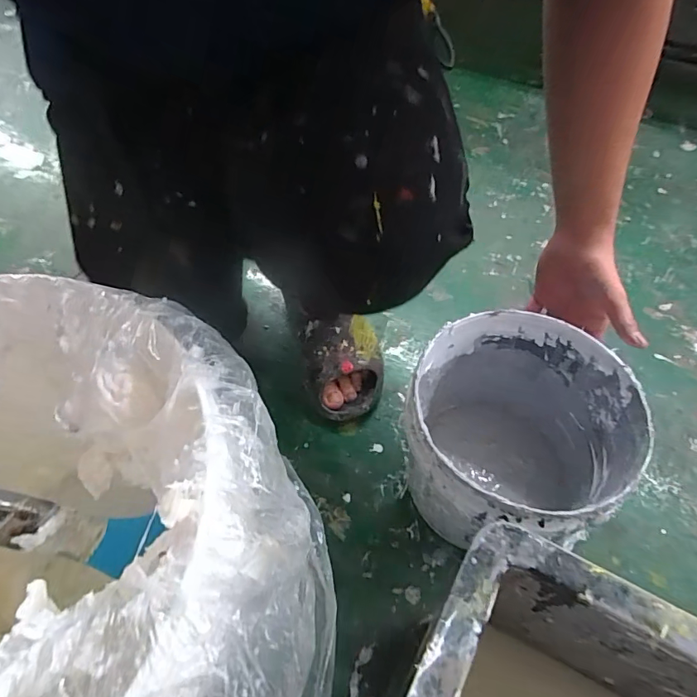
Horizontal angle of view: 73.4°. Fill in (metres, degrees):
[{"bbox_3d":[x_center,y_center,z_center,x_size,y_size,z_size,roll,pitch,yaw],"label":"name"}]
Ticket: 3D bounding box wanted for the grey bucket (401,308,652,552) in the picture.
[{"bbox_3d":[0.165,0.107,0.522,0.212,0.208,0.210,0,55,0],"label":"grey bucket"}]

